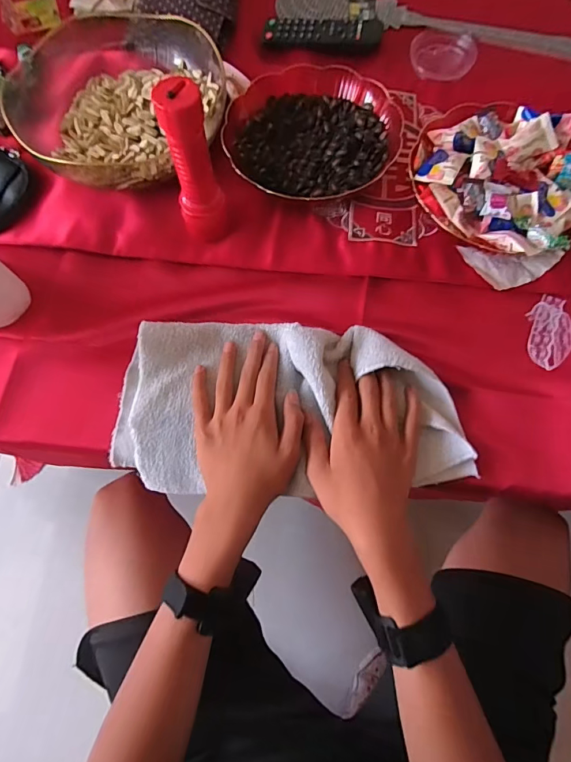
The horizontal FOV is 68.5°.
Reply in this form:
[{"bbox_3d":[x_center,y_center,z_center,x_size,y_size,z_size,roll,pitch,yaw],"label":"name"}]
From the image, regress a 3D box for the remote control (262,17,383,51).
[{"bbox_3d":[0.048,-0.453,0.551,0.151,0.020,0.040,7,73,3],"label":"remote control"}]

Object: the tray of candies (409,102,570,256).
[{"bbox_3d":[0.232,-0.218,0.456,0.191,0.057,0.178,42,78,12],"label":"tray of candies"}]

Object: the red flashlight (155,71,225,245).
[{"bbox_3d":[-0.089,-0.204,0.409,0.044,0.155,0.047,0,73,1],"label":"red flashlight"}]

